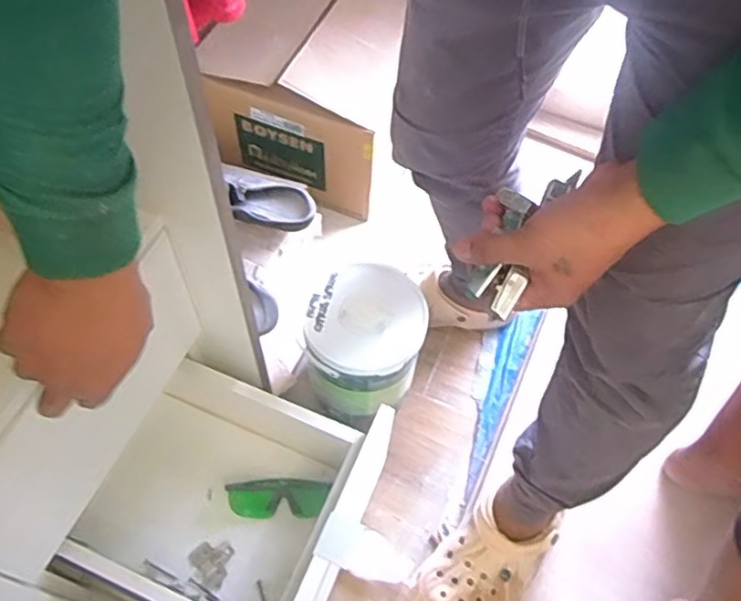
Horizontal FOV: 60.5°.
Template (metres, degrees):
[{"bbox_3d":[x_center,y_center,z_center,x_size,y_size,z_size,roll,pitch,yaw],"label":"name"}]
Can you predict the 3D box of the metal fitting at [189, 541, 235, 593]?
[{"bbox_3d":[-0.213,0.346,0.844,0.057,0.007,0.056,2,52,-3],"label":"metal fitting"}]

